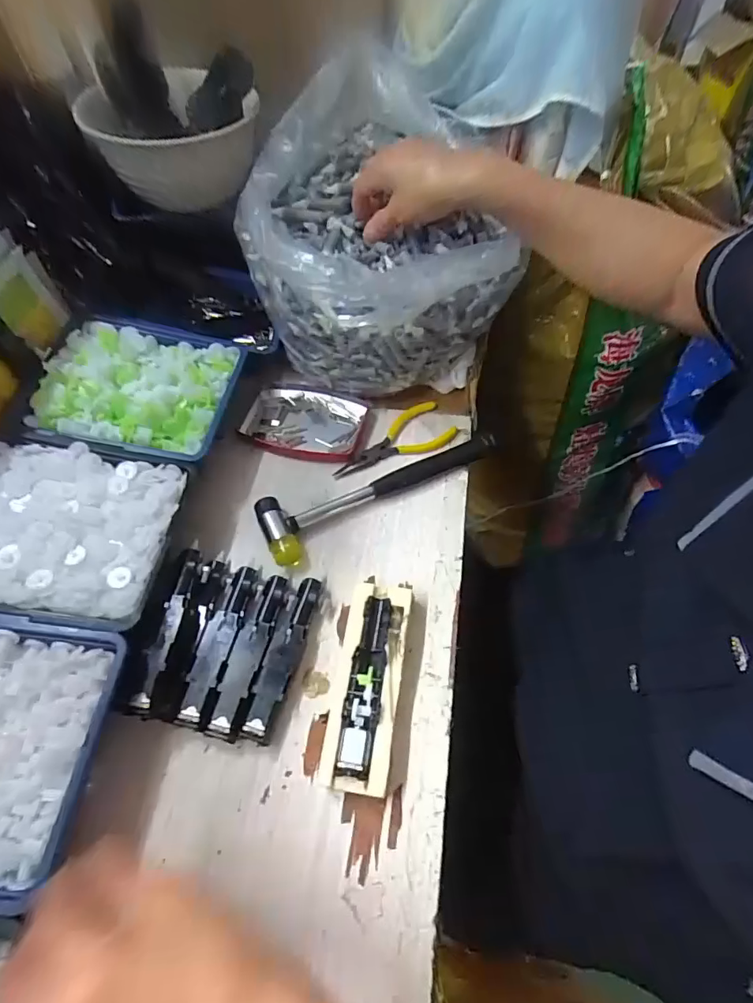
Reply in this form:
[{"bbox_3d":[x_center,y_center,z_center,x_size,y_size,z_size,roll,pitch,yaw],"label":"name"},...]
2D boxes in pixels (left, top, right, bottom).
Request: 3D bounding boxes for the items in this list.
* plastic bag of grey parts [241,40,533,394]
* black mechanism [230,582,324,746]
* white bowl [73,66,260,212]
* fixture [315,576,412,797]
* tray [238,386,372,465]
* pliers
[{"bbox_3d":[-0.007,-0.259,0.459,0.224,0.192,0.256,-16,59,-10],"label":"plastic bag of grey parts"},{"bbox_3d":[-0.069,0.113,0.354,0.025,0.016,0.118,13,58,8],"label":"black mechanism"},{"bbox_3d":[-0.174,-0.353,0.462,0.148,0.077,0.154,0,57,0],"label":"white bowl"},{"bbox_3d":[-0.005,0.123,0.343,0.044,0.029,0.146,8,58,5],"label":"fixture"},{"bbox_3d":[-0.073,-0.079,0.480,0.122,0.019,0.084,14,58,9],"label":"tray"},{"bbox_3d":[0.013,-0.062,0.468,0.123,0.012,0.052,-16,59,-10],"label":"pliers"}]

